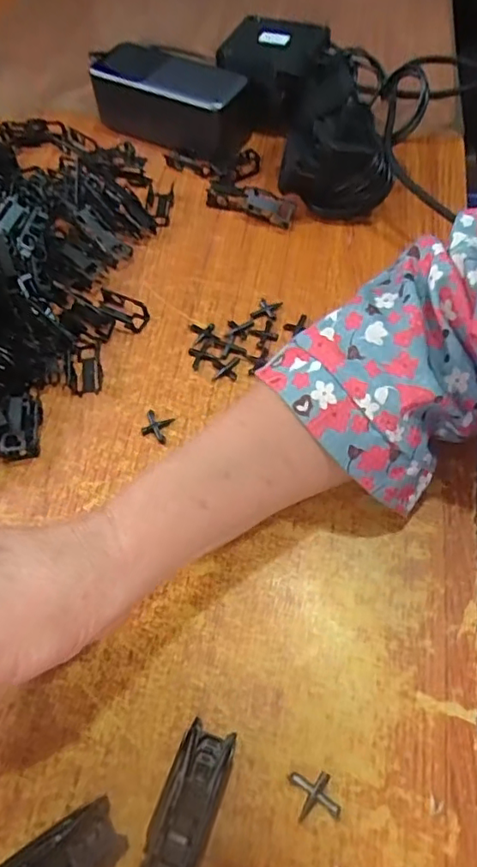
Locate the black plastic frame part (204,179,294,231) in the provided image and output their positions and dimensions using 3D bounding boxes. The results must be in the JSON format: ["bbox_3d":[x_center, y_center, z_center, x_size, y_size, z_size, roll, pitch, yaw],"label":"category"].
[{"bbox_3d":[0.009,-0.179,0.445,0.072,0.014,0.022,23,62,17],"label":"black plastic frame part"}]

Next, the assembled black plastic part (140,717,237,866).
[{"bbox_3d":[-0.022,0.157,0.236,0.023,0.015,0.067,17,60,13],"label":"assembled black plastic part"}]

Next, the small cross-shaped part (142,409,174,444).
[{"bbox_3d":[-0.049,-0.004,0.346,0.017,0.004,0.019,15,59,12],"label":"small cross-shaped part"}]

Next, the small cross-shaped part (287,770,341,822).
[{"bbox_3d":[0.032,0.152,0.243,0.019,0.004,0.017,-7,57,-2],"label":"small cross-shaped part"}]

